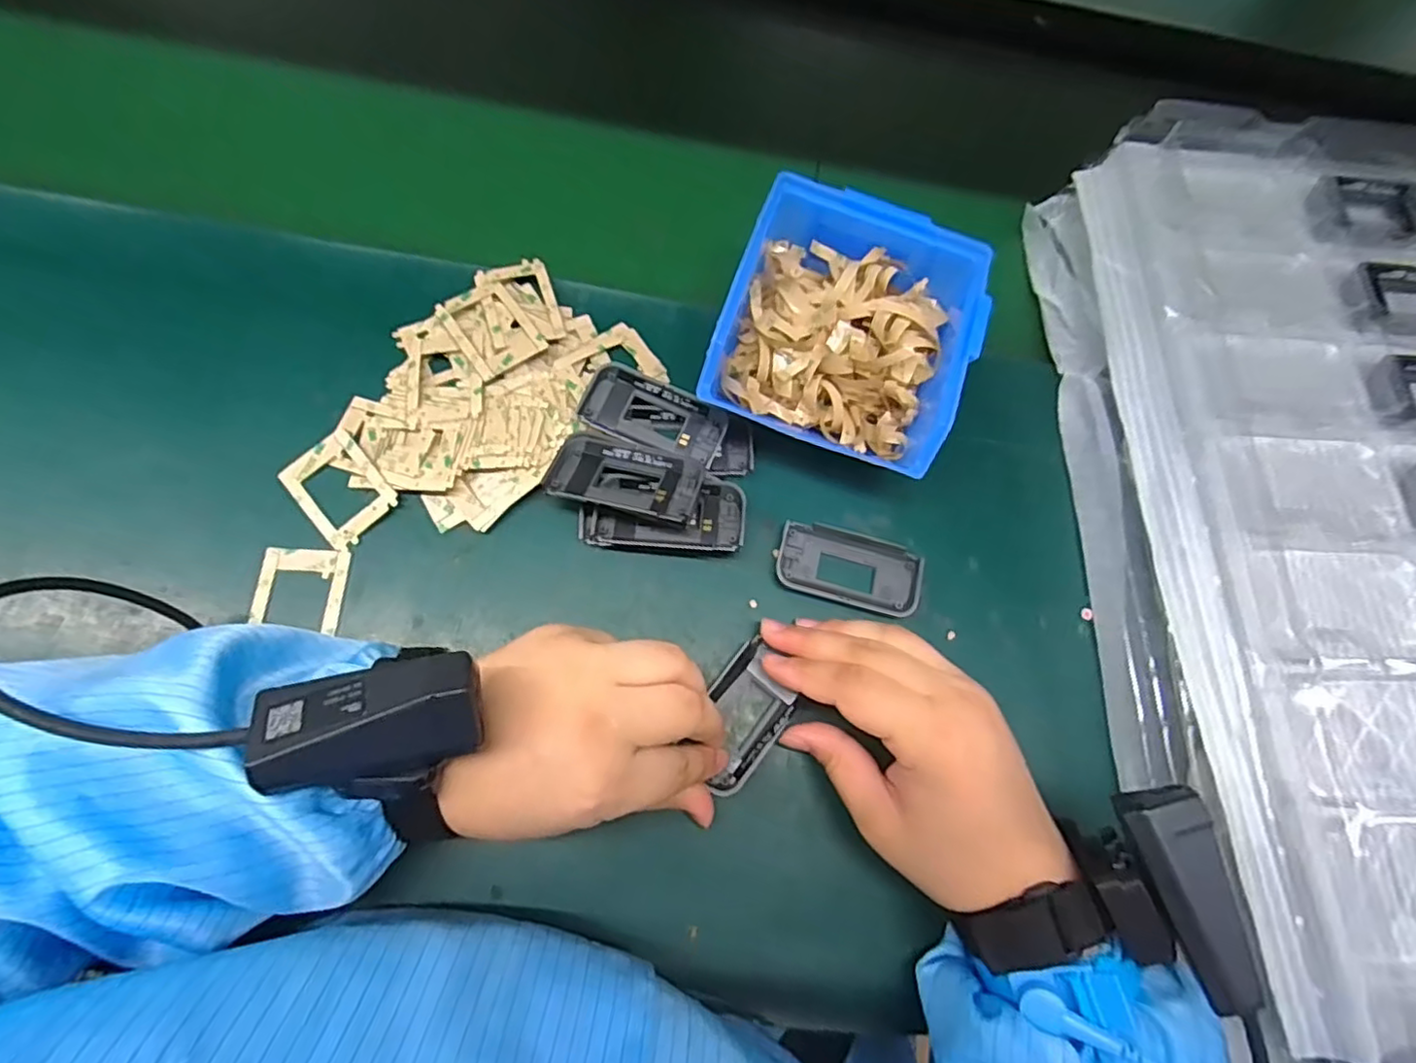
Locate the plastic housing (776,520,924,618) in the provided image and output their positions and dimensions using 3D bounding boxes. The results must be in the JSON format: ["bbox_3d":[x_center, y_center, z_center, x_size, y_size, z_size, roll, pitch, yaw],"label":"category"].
[{"bbox_3d":[0.075,0.019,0.336,0.076,0.009,0.038,16,70,-3],"label":"plastic housing"}]

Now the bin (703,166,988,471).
[{"bbox_3d":[0.073,-0.108,0.336,0.123,0.052,0.138,21,76,0],"label":"bin"}]

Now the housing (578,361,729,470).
[{"bbox_3d":[-0.028,-0.061,0.338,0.074,0.012,0.039,27,70,2],"label":"housing"}]

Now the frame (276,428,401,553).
[{"bbox_3d":[-0.185,-0.023,0.320,0.040,0.004,0.053,-39,80,-18],"label":"frame"}]

